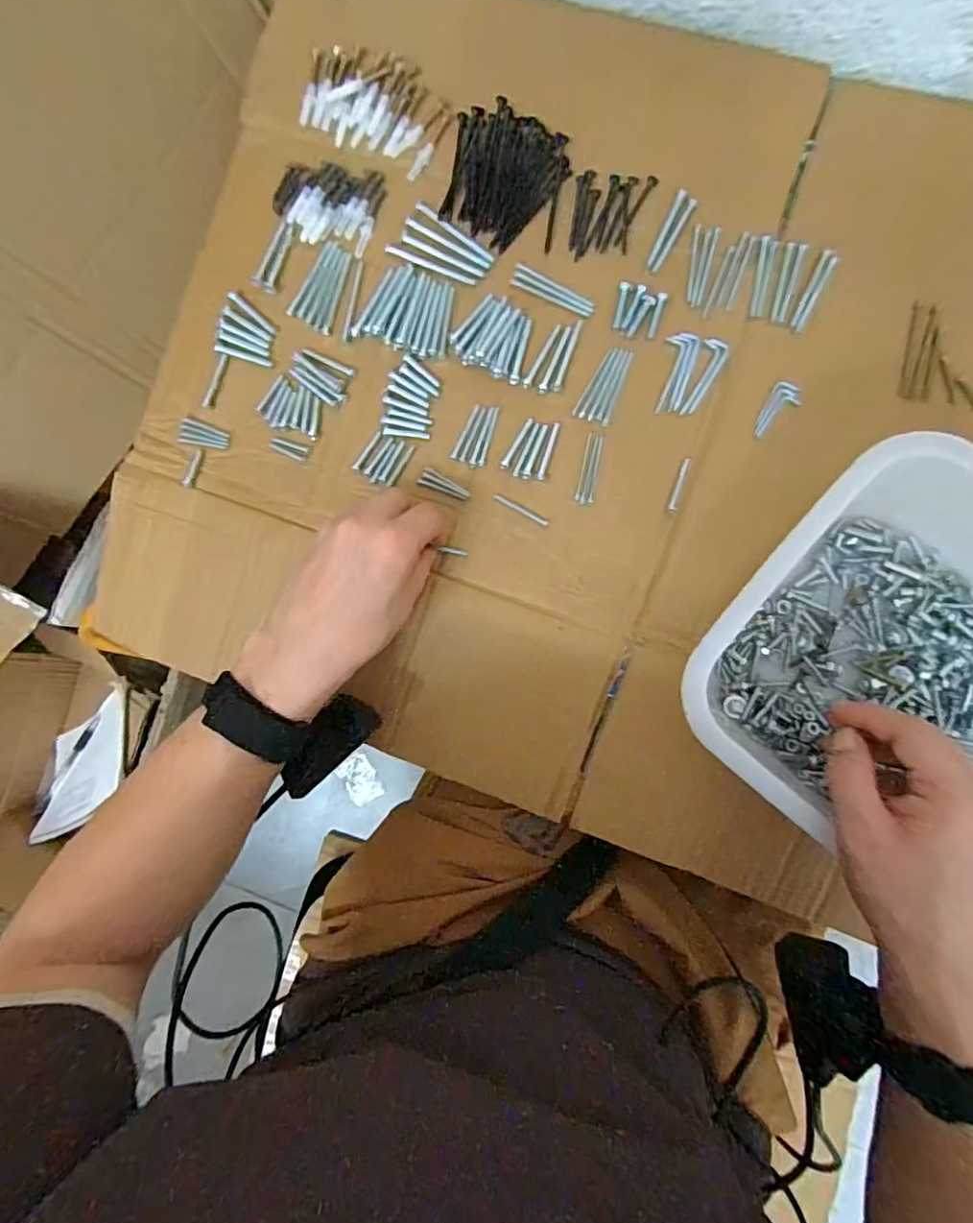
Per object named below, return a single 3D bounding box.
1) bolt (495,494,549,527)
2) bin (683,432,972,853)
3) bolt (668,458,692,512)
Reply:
[{"bbox_3d":[0.025,-0.071,0.389,0.041,0.004,0.005,30,94,5],"label":"bolt"},{"bbox_3d":[0.277,0.058,0.328,0.293,0.075,0.204,37,94,4],"label":"bin"},{"bbox_3d":[0.131,-0.085,0.376,0.006,0.005,0.039,18,92,5],"label":"bolt"}]

